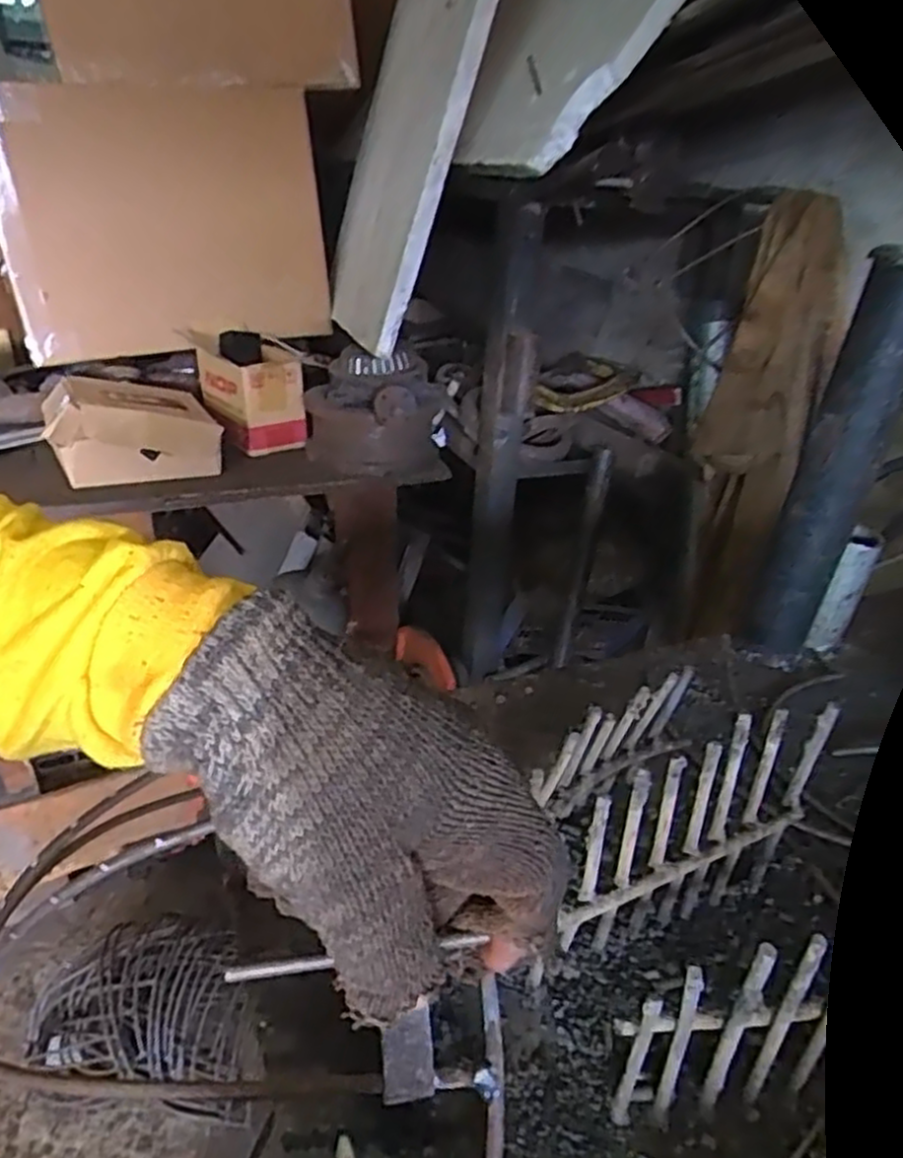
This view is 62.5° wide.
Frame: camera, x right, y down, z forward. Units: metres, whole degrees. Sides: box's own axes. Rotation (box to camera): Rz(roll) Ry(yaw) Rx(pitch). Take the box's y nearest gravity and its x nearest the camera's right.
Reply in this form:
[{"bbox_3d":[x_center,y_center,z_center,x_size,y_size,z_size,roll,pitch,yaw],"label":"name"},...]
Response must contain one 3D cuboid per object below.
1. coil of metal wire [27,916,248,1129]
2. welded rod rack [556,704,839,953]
[{"bbox_3d":[-0.453,0.657,1.123,0.332,0.140,0.213,8,29,7],"label":"coil of metal wire"},{"bbox_3d":[0.113,0.124,0.349,0.136,0.114,0.021,-13,33,-27],"label":"welded rod rack"}]

